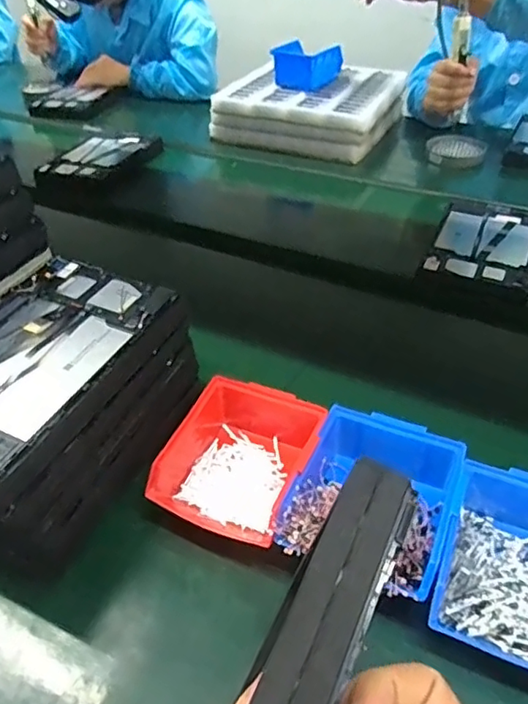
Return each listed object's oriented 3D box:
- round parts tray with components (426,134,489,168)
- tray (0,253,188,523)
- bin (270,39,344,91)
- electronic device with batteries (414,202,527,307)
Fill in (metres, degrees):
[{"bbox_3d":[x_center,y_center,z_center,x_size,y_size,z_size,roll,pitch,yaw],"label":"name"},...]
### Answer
[{"bbox_3d":[0.385,-0.405,1.117,0.111,0.029,0.092,7,41,9],"label":"round parts tray with components"},{"bbox_3d":[-0.194,0.012,0.474,0.162,0.038,0.245,21,46,24],"label":"tray"},{"bbox_3d":[0.090,-0.611,1.193,0.108,0.078,0.130,30,49,31],"label":"bin"},{"bbox_3d":[0.341,-0.166,0.849,0.152,0.026,0.233,18,44,21],"label":"electronic device with batteries"}]

